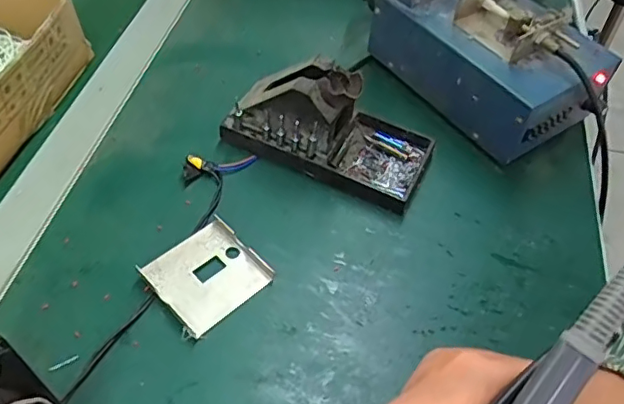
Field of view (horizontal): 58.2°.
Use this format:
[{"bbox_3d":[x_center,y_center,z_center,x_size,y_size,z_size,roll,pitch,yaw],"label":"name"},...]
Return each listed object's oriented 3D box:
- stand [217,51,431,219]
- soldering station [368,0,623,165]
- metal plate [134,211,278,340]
[{"bbox_3d":[0.015,-0.067,0.441,0.158,0.069,0.077,23,53,14],"label":"stand"},{"bbox_3d":[0.147,-0.161,0.474,0.116,0.118,0.214,-26,58,-22],"label":"soldering station"},{"bbox_3d":[-0.072,0.048,0.384,0.066,0.009,0.069,39,59,24],"label":"metal plate"}]

